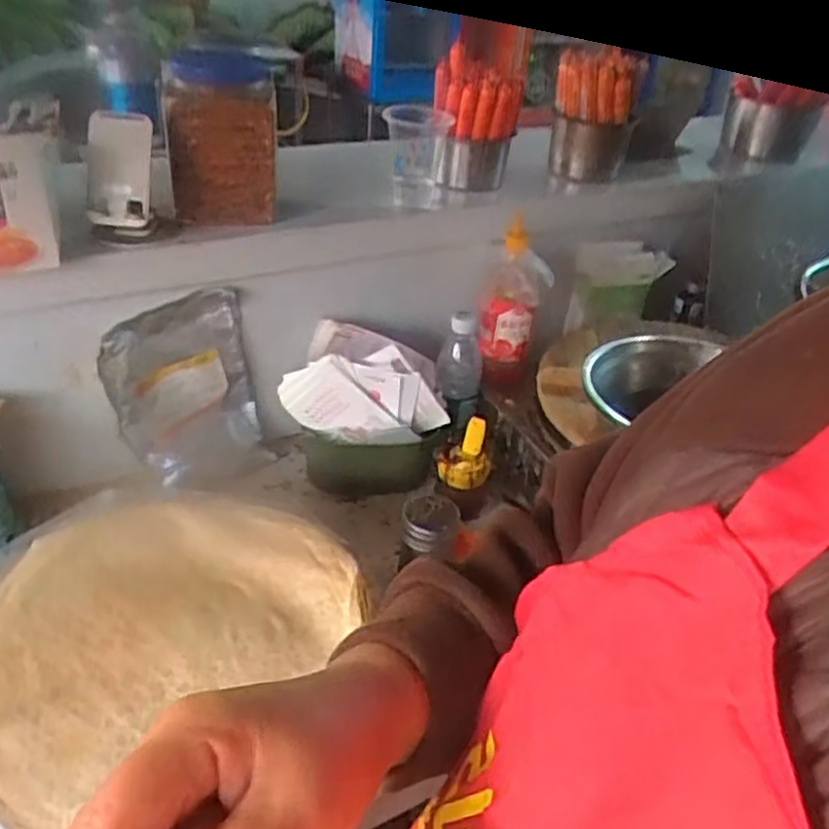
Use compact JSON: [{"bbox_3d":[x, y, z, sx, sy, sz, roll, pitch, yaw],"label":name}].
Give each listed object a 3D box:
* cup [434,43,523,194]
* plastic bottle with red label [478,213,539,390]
[{"bbox_3d":[0.085,-0.413,1.104,0.117,0.176,0.126,4,35,-3],"label":"cup"},{"bbox_3d":[0.132,-0.138,1.050,0.086,0.205,0.071,12,35,9],"label":"plastic bottle with red label"}]

